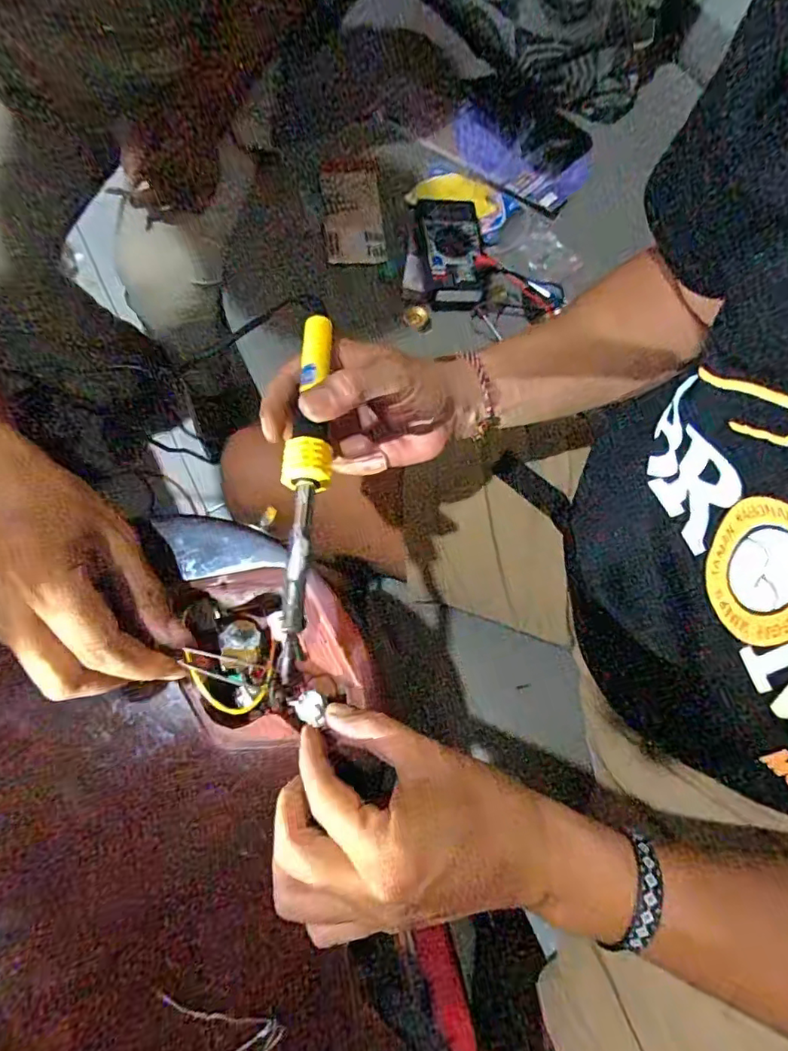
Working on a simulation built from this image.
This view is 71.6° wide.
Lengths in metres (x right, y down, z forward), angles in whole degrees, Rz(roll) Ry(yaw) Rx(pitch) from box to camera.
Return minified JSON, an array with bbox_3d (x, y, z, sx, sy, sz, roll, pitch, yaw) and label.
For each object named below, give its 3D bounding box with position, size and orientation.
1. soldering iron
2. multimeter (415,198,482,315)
[{"bbox_3d":[-0.046,-0.021,0.288,0.025,0.019,0.217,0,68,2],"label":"soldering iron"},{"bbox_3d":[0.065,-0.306,0.619,0.071,0.040,0.131,-7,73,0],"label":"multimeter"}]

